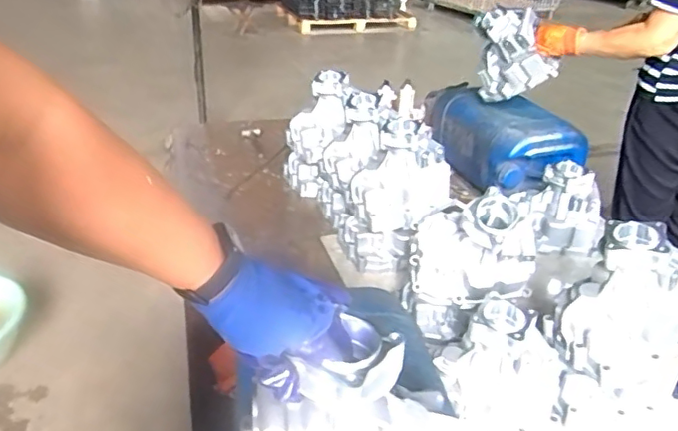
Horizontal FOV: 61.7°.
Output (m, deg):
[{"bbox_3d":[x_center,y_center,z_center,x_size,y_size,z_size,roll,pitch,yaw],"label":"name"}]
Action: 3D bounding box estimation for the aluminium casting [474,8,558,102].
[{"bbox_3d":[0.487,-0.431,1.565,0.219,0.244,0.091,16,33,22],"label":"aluminium casting"}]

